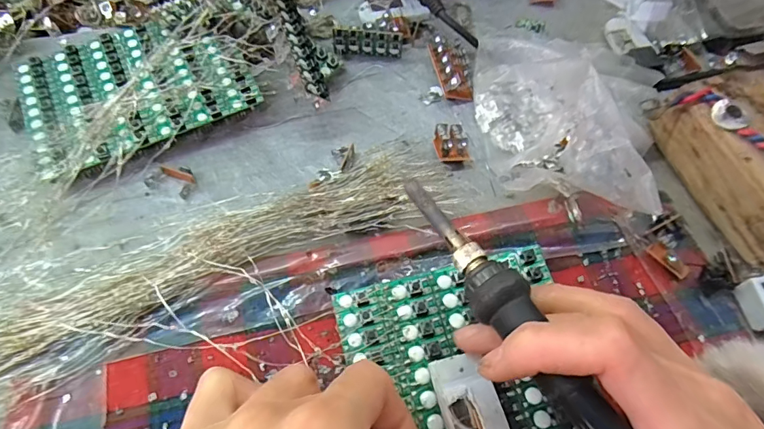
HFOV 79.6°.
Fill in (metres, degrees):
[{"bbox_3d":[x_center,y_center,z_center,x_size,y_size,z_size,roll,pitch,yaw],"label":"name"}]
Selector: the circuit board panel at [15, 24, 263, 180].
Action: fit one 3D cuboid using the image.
[{"bbox_3d":[-0.150,-0.079,0.283,0.125,0.010,0.092,-23,68,-14],"label":"circuit board panel"}]

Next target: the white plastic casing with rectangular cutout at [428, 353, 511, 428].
[{"bbox_3d":[0.037,0.081,0.181,0.025,0.006,0.051,-20,71,-13],"label":"white plastic casing with rectangular cutout"}]

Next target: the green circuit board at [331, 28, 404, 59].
[{"bbox_3d":[-0.009,-0.117,0.309,0.045,0.015,0.011,1,64,-3],"label":"green circuit board"}]

